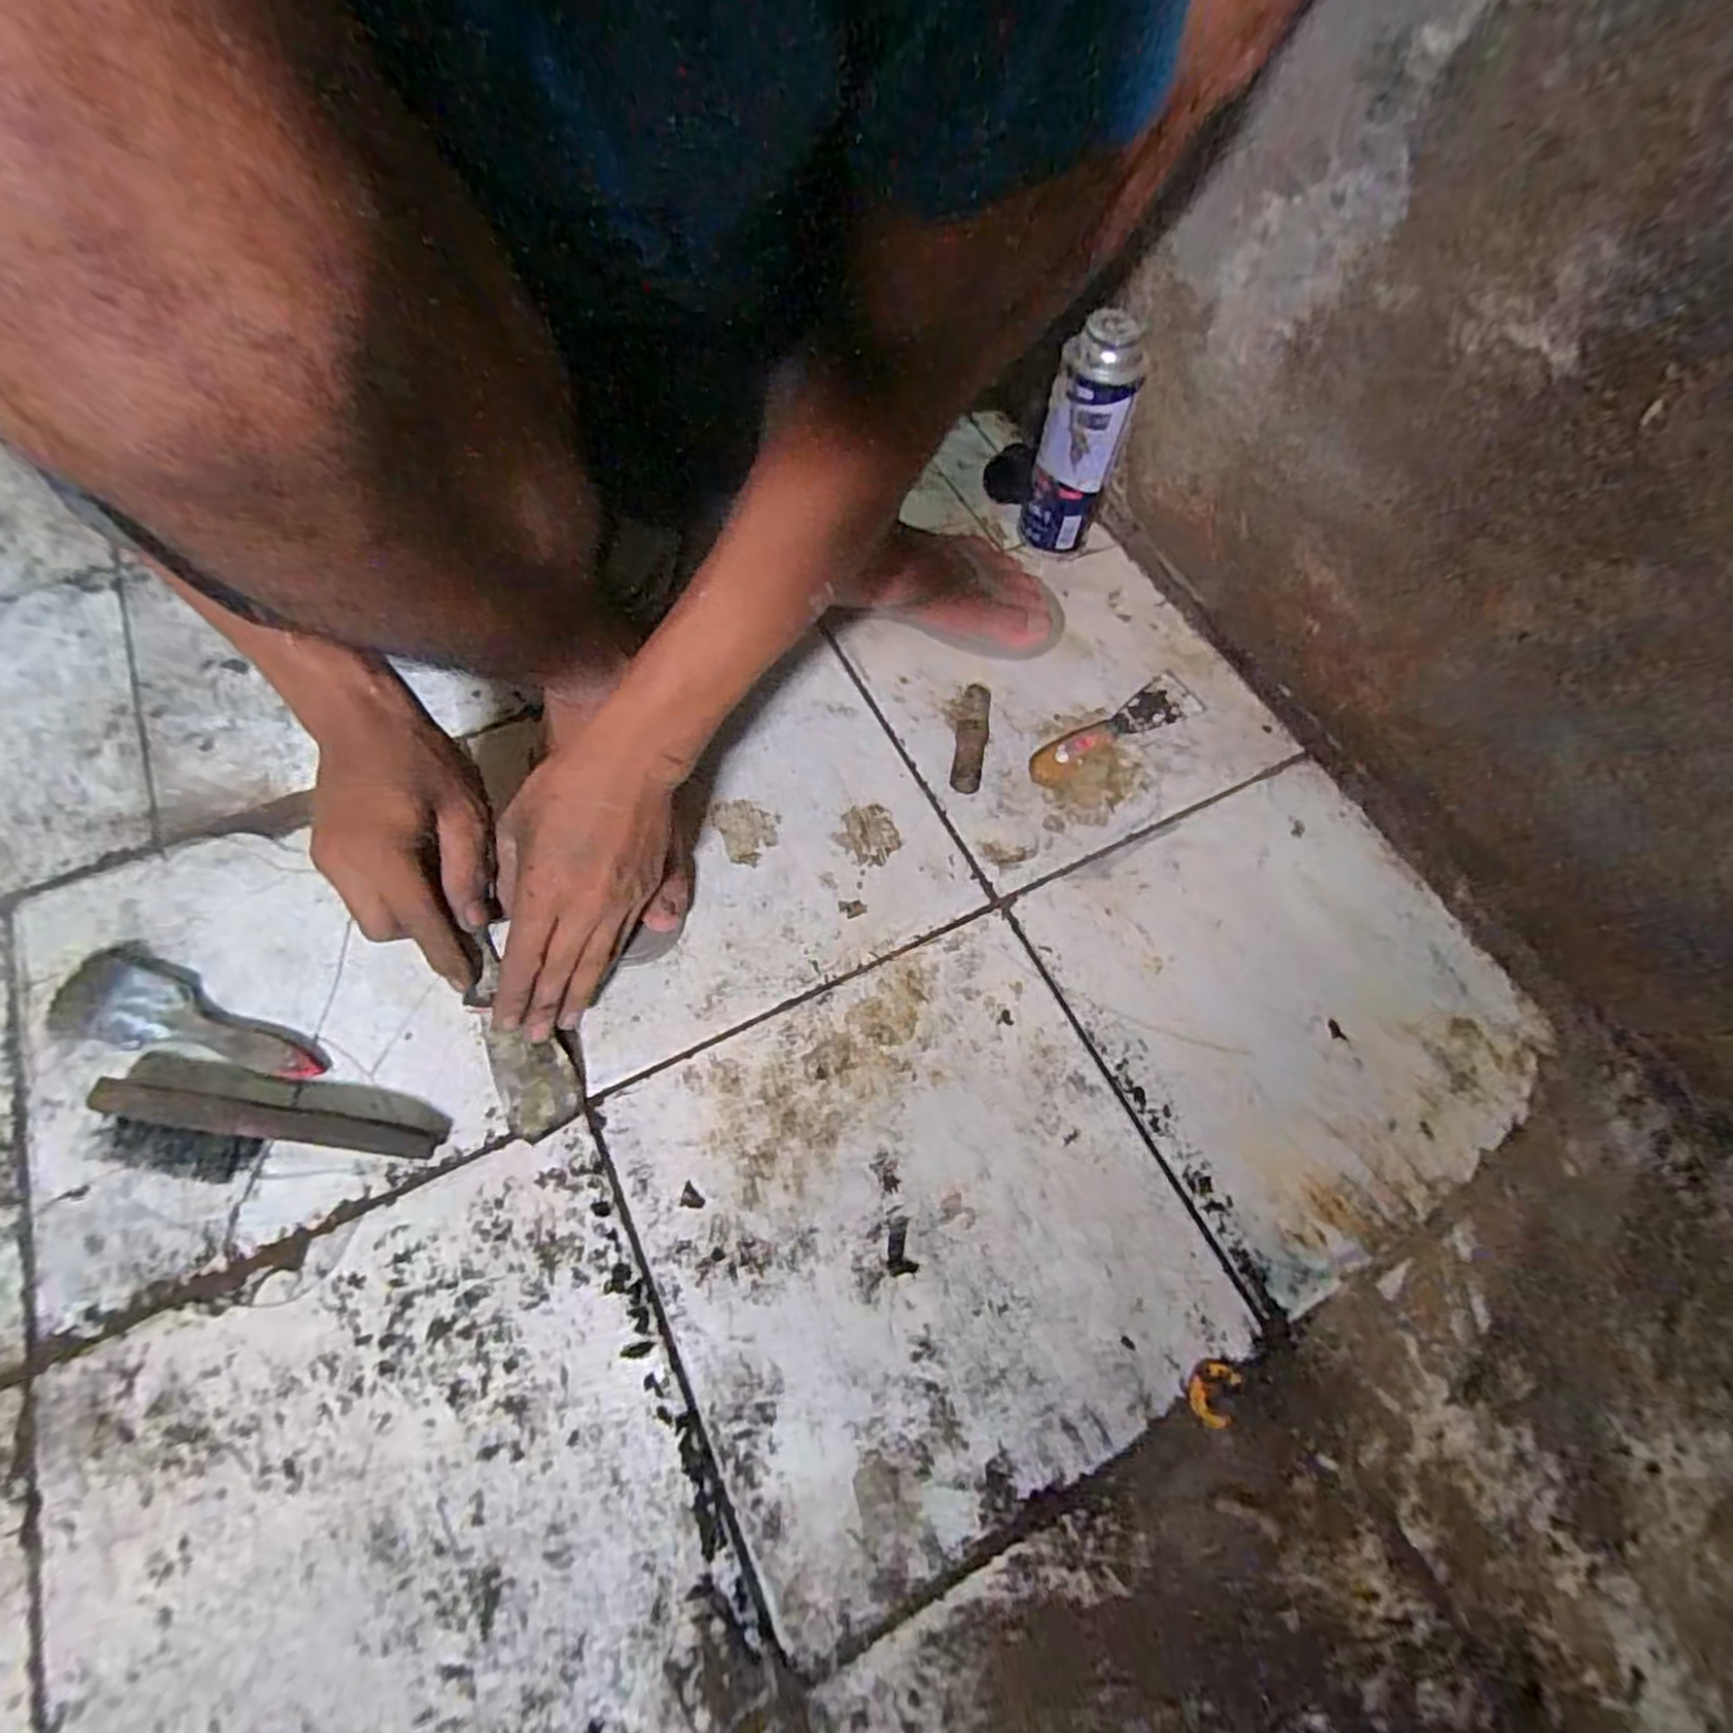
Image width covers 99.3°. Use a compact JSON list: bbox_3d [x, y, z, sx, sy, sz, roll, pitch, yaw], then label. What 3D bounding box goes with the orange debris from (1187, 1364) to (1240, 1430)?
[{"bbox_3d":[0.190,0.287,0.402,0.024,0.004,0.031,24,65,10],"label":"orange debris"}]

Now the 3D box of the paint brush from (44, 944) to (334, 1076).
[{"bbox_3d":[-0.423,0.094,0.465,0.178,0.018,0.057,12,64,4],"label":"paint brush"}]

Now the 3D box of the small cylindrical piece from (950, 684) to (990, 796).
[{"bbox_3d":[0.082,-0.102,0.581,0.024,0.019,0.095,8,64,2],"label":"small cylindrical piece"}]

